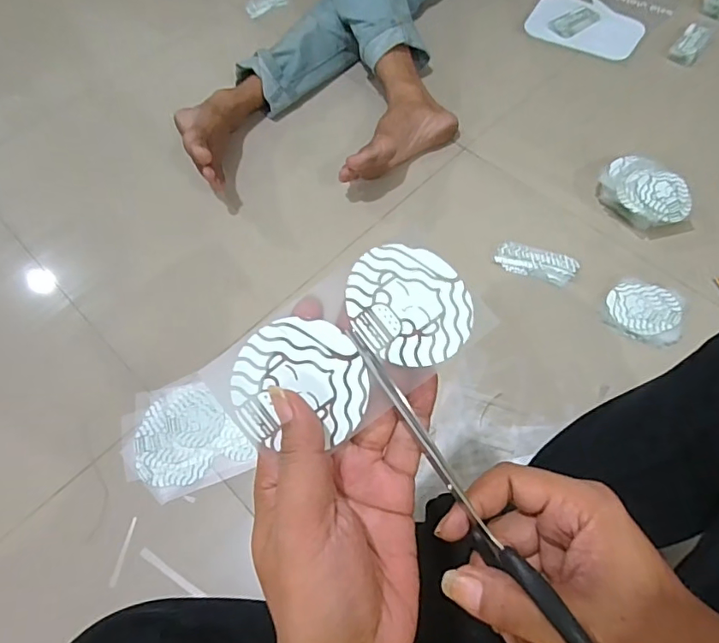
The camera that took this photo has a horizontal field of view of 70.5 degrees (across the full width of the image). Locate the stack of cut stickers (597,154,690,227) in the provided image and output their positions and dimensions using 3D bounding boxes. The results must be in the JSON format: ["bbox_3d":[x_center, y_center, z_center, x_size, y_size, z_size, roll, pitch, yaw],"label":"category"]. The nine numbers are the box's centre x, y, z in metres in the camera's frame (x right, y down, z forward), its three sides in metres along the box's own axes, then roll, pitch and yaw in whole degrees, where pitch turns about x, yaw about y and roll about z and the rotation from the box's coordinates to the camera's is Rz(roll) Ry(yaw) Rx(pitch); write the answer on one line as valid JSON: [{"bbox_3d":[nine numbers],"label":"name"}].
[{"bbox_3d":[0.407,-0.181,0.732,0.126,0.051,0.091,39,72,19],"label":"stack of cut stickers"}]

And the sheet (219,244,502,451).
[{"bbox_3d":[-0.002,0.012,0.260,0.133,0.012,0.070,-37,84,-8],"label":"sheet"}]

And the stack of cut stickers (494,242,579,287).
[{"bbox_3d":[0.248,-0.081,0.714,0.110,0.006,0.049,15,66,10],"label":"stack of cut stickers"}]

